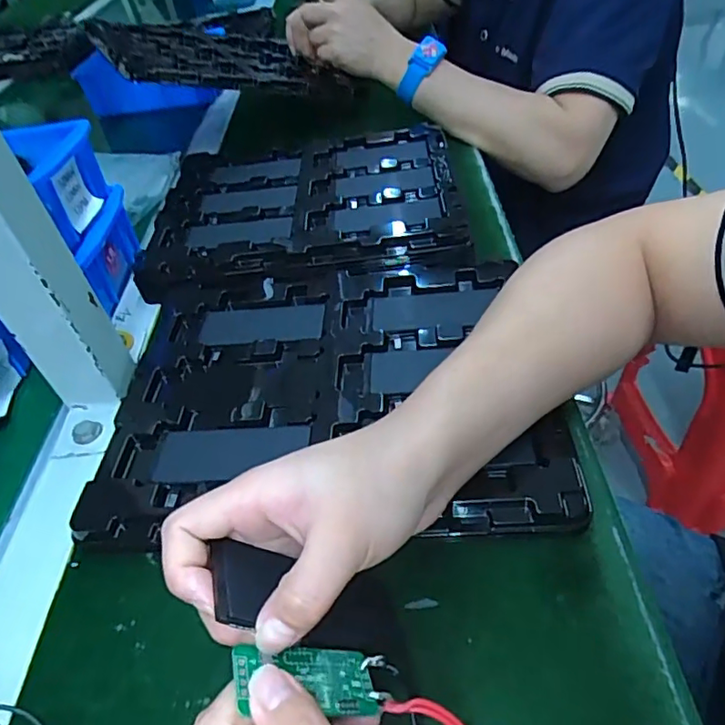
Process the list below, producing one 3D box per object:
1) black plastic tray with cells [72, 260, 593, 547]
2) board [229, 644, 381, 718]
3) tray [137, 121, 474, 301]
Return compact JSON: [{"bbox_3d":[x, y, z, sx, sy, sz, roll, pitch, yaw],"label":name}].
[{"bbox_3d":[-0.021,0.009,0.370,0.273,0.025,0.222,-4,45,5],"label":"black plastic tray with cells"},{"bbox_3d":[-0.020,0.115,0.205,0.052,0.004,0.023,19,25,-26],"label":"board"},{"bbox_3d":[-0.053,-0.154,0.520,0.272,0.018,0.221,-6,45,4],"label":"tray"}]

